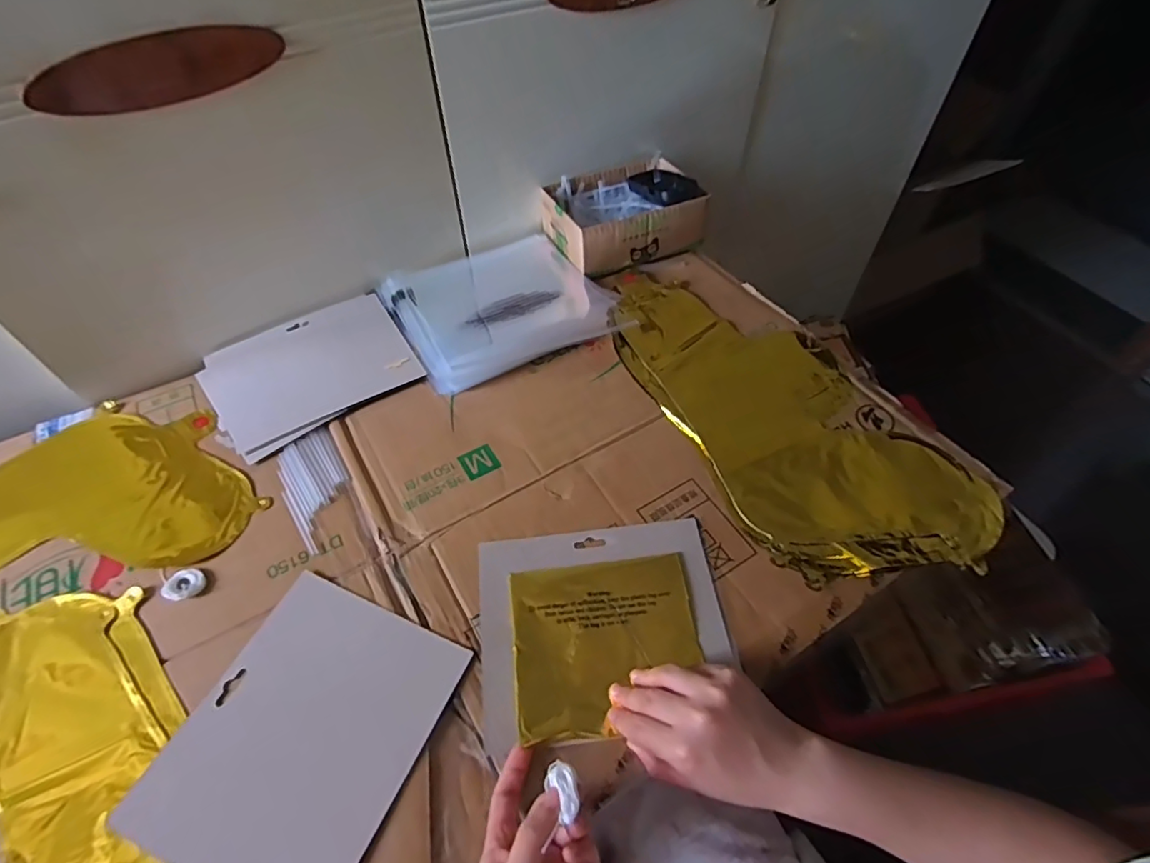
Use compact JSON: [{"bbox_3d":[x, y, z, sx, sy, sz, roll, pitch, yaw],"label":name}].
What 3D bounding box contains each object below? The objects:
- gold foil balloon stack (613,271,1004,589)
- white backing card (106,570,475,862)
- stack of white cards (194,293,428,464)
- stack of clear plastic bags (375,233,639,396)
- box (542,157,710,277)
[{"bbox_3d":[0.202,-0.034,0.596,0.218,0.023,0.431,-22,55,-16],"label":"gold foil balloon stack"},{"bbox_3d":[-0.193,0.217,0.411,0.167,0.007,0.192,21,54,13],"label":"white backing card"},{"bbox_3d":[-0.292,-0.074,0.625,0.202,0.009,0.175,-32,58,-22],"label":"stack of white cards"},{"bbox_3d":[-0.093,-0.161,0.684,0.238,0.026,0.224,-22,55,-16],"label":"stack of clear plastic bags"},{"bbox_3d":[0.061,-0.283,0.742,0.185,0.080,0.137,-20,55,-15],"label":"box"}]

